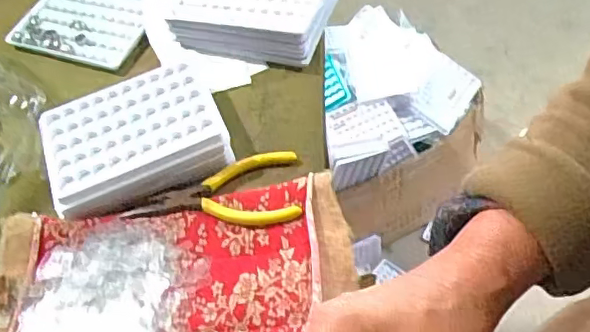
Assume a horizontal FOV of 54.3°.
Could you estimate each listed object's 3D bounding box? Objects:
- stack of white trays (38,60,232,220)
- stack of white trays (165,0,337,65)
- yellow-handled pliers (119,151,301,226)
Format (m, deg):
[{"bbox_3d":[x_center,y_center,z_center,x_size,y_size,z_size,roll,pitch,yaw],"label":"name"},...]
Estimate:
[{"bbox_3d":[-0.118,-0.018,0.427,0.126,0.034,0.098,-23,55,-8],"label":"stack of white trays"},{"bbox_3d":[-0.035,-0.140,0.501,0.140,0.042,0.099,12,58,11],"label":"stack of white trays"},{"bbox_3d":[-0.058,0.018,0.402,0.119,0.019,0.063,-8,54,2],"label":"yellow-handled pliers"}]

